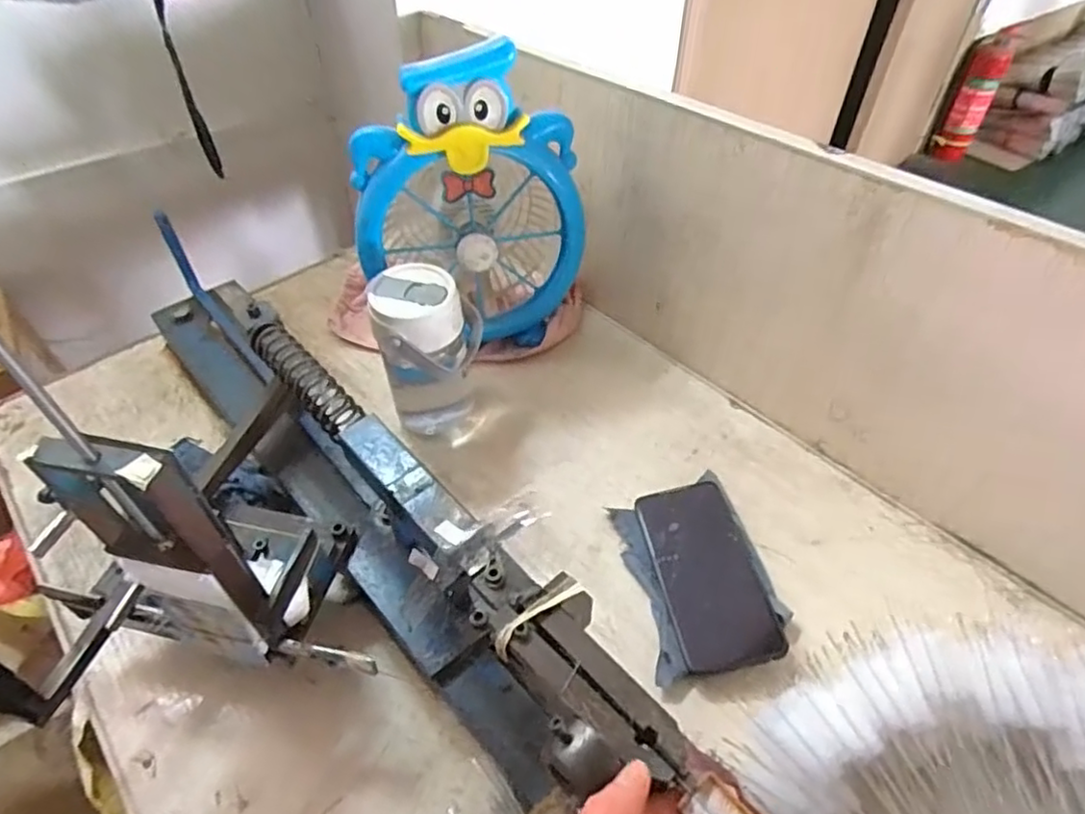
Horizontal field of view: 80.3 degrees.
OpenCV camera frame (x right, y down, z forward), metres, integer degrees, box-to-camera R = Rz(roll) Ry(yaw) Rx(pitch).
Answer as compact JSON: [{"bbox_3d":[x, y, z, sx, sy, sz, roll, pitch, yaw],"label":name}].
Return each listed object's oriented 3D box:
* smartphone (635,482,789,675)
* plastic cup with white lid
[{"bbox_3d":[0.133,0.133,0.531,0.079,0.010,0.159,-13,48,0],"label":"smartphone"},{"bbox_3d":[-0.105,-0.046,0.619,0.091,0.165,0.074,-3,47,-2],"label":"plastic cup with white lid"}]

